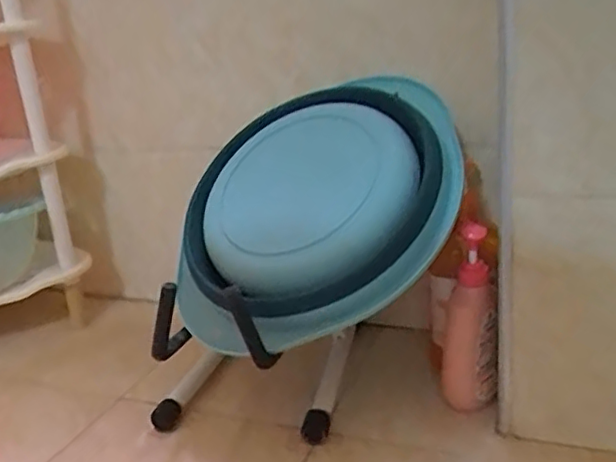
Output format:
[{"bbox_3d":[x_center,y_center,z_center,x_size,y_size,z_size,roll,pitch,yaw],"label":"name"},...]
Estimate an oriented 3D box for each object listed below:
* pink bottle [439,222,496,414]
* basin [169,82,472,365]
[{"bbox_3d":[0.193,0.112,0.780,0.060,0.225,0.083,-2,19,10],"label":"pink bottle"},{"bbox_3d":[0.000,-0.041,0.787,0.397,0.068,0.340,-29,53,4],"label":"basin"}]

